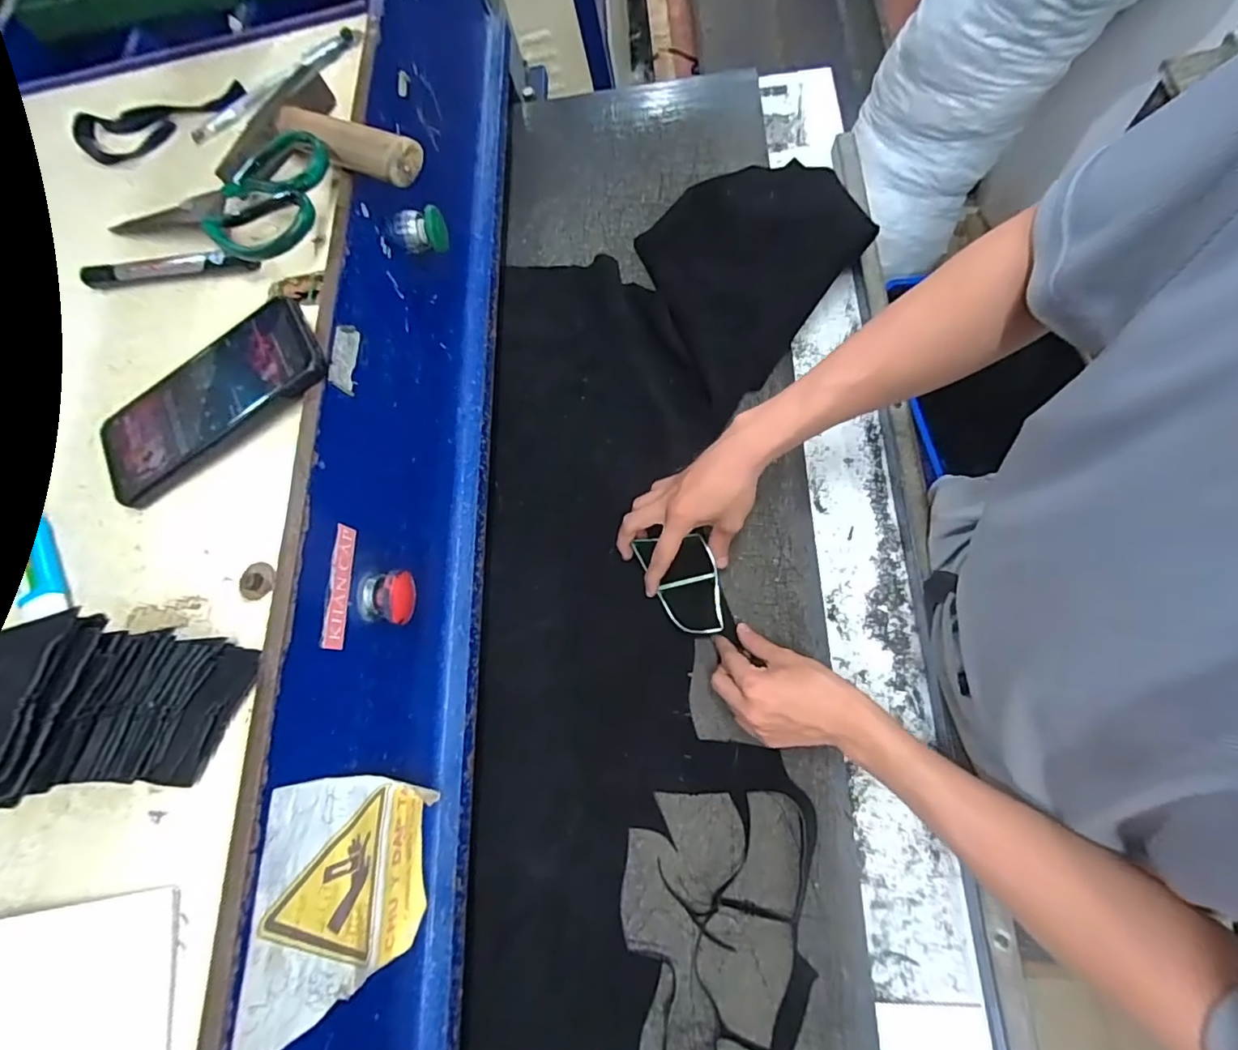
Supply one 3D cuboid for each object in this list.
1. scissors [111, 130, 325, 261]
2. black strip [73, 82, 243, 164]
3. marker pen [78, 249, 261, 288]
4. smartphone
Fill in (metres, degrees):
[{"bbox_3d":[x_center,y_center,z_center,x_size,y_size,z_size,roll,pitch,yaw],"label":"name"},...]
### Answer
[{"bbox_3d":[-0.301,-0.231,0.398,0.193,0.028,0.087,0,70,17],"label":"scissors"},{"bbox_3d":[-0.393,-0.336,0.461,0.159,0.015,0.054,-5,81,8],"label":"black strip"},{"bbox_3d":[-0.333,-0.191,0.402,0.133,0.019,0.015,-5,71,8],"label":"marker pen"},{"bbox_3d":[-0.268,-0.083,0.354,0.157,0.009,0.075,-34,72,3],"label":"smartphone"}]

